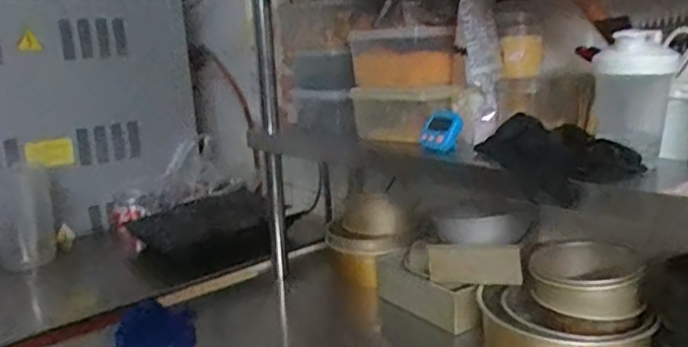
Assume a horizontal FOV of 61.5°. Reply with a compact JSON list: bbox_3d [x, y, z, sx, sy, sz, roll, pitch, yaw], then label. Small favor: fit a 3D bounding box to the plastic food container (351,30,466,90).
[{"bbox_3d":[0.097,-0.185,0.945,0.176,0.094,0.087,-3,14,4],"label":"plastic food container"}]

